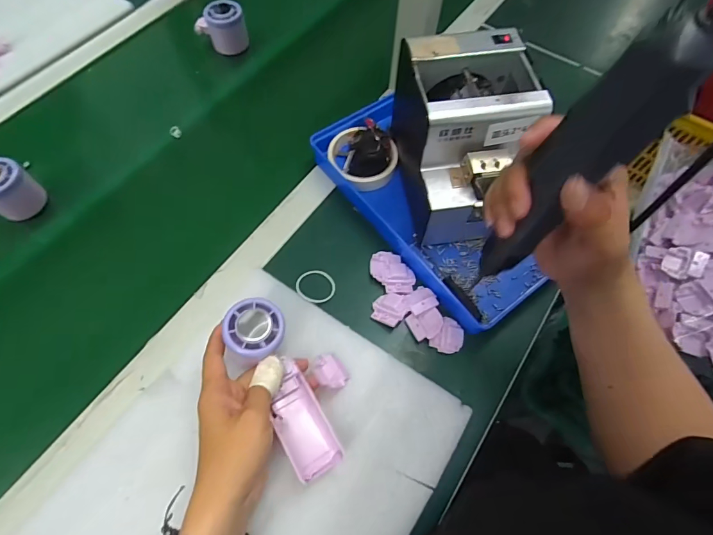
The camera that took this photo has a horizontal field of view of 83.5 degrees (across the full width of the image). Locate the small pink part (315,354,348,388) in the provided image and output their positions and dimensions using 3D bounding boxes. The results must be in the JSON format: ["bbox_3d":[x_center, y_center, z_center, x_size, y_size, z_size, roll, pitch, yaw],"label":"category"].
[{"bbox_3d":[-0.025,0.104,0.399,0.035,0.008,0.035,-12,63,-33],"label":"small pink part"}]

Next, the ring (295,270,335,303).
[{"bbox_3d":[-0.046,0.021,0.453,0.044,0.005,0.041,1,64,-2],"label":"ring"}]

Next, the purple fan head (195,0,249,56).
[{"bbox_3d":[-0.206,-0.369,0.616,0.062,0.054,0.061,-37,71,-18],"label":"purple fan head"}]

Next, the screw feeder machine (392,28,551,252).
[{"bbox_3d":[0.120,-0.139,0.452,0.122,0.148,0.172,-7,65,-5],"label":"screw feeder machine"}]

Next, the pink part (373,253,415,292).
[{"bbox_3d":[0.041,0.006,0.458,0.040,0.011,0.058,-32,70,-16],"label":"pink part"}]

